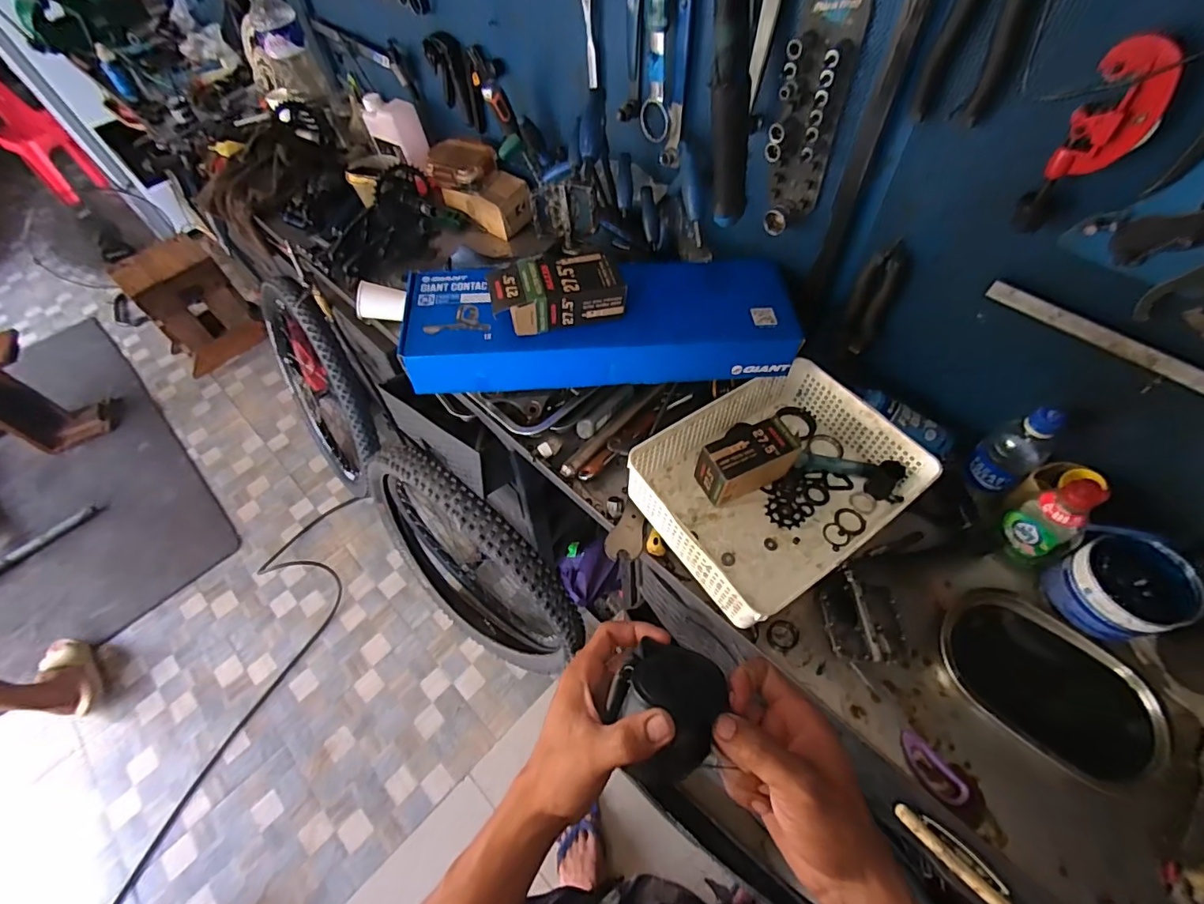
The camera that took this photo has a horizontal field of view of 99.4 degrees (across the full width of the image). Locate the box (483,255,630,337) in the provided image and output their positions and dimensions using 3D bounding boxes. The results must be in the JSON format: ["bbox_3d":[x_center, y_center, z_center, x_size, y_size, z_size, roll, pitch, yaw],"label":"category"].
[{"bbox_3d":[-0.057,-0.202,0.653,0.158,0.063,0.073,-15,56,-6],"label":"box"}]

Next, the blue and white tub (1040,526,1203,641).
[{"bbox_3d":[0.582,0.148,0.576,0.107,0.076,0.107,-2,56,3],"label":"blue and white tub"}]

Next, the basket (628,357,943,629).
[{"bbox_3d":[0.228,0.037,0.669,0.331,0.096,0.249,-31,59,-16],"label":"basket"}]

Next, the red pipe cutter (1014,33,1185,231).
[{"bbox_3d":[0.415,-0.256,0.431,0.056,0.146,0.021,36,66,25],"label":"red pipe cutter"}]

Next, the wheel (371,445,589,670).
[{"bbox_3d":[-0.351,0.280,1.264,0.657,0.619,0.192,32,64,23],"label":"wheel"}]

